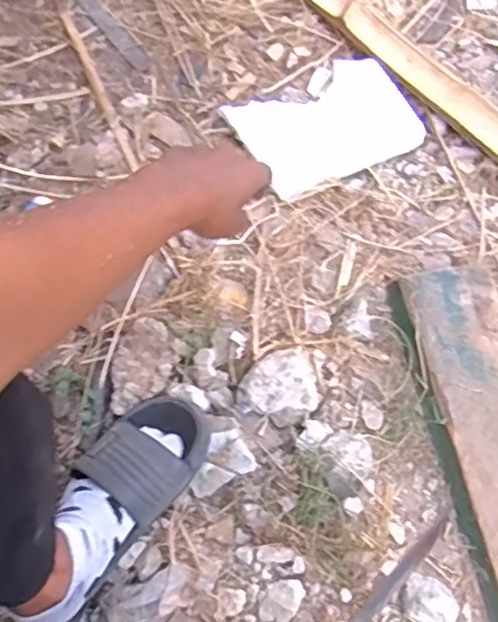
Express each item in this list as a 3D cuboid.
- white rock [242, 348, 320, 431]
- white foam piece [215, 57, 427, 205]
[{"bbox_3d":[0.042,0.082,0.699,0.078,0.041,0.099,41,72,16],"label":"white rock"},{"bbox_3d":[0.112,-0.261,0.878,0.239,0.015,0.171,-28,69,-12],"label":"white foam piece"}]

